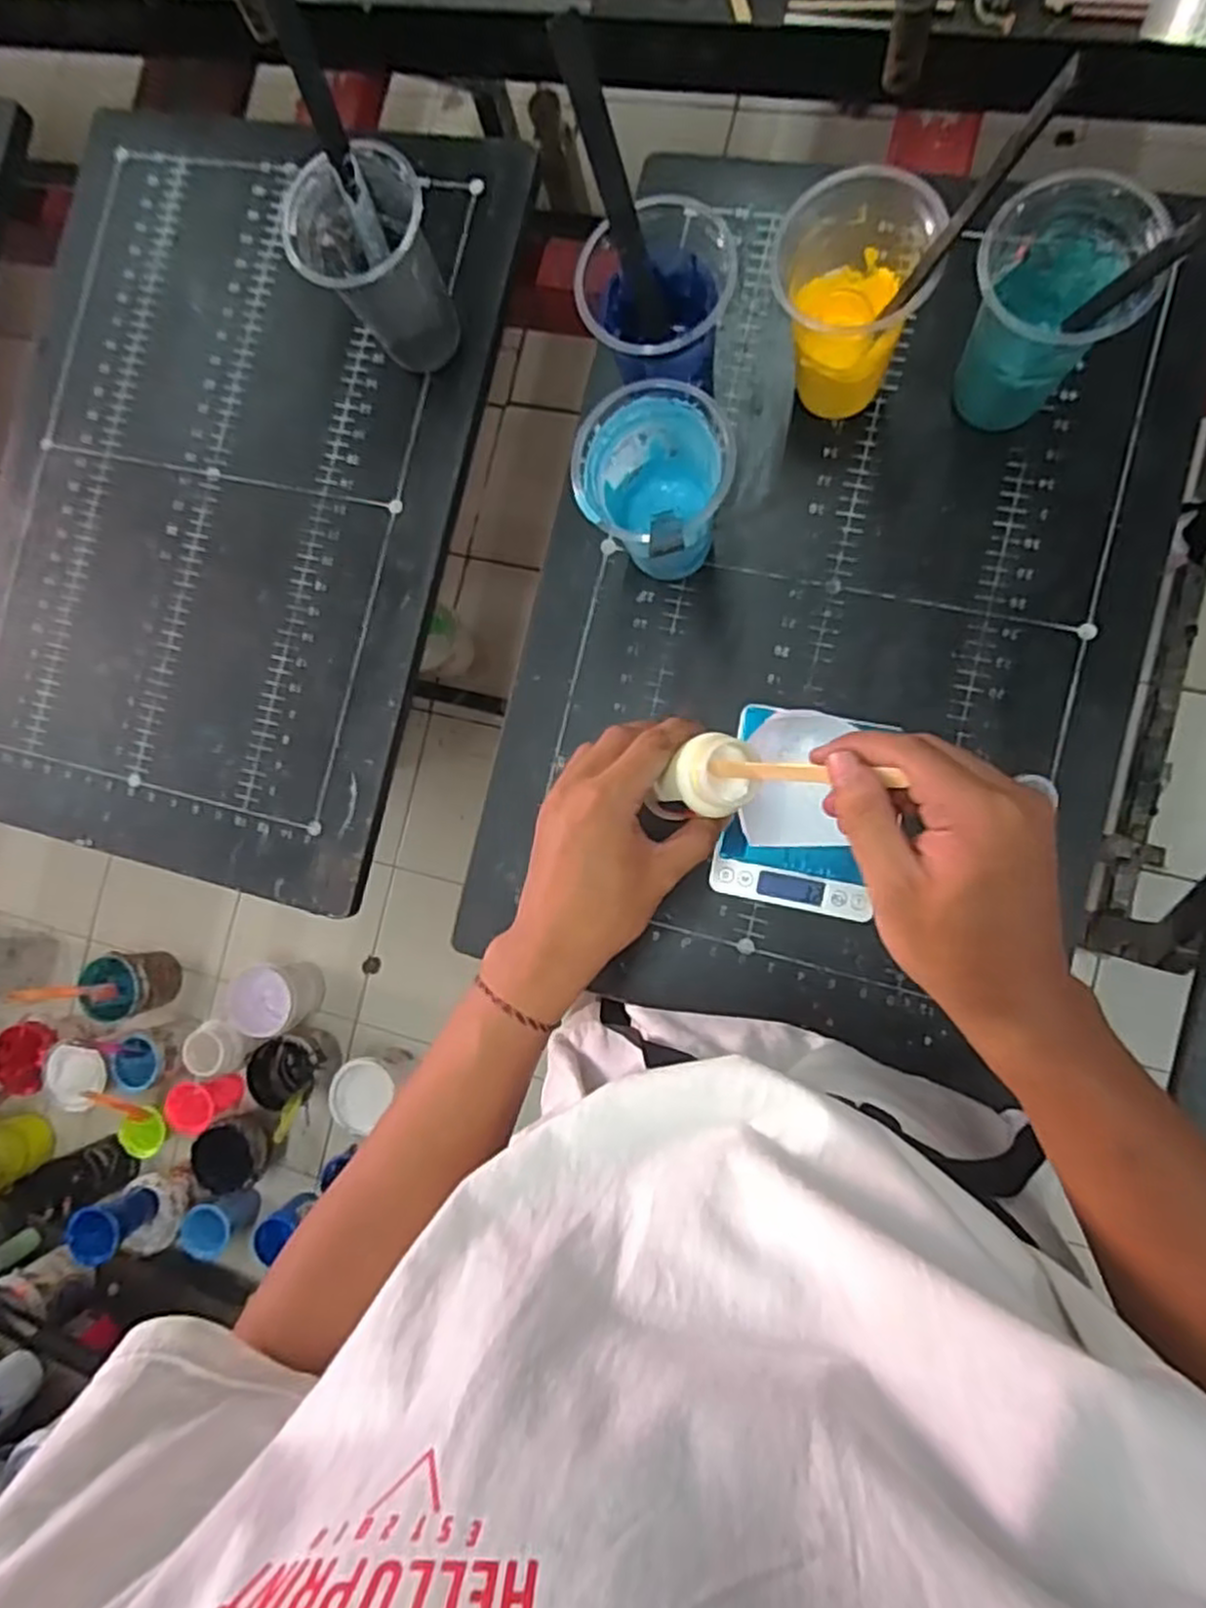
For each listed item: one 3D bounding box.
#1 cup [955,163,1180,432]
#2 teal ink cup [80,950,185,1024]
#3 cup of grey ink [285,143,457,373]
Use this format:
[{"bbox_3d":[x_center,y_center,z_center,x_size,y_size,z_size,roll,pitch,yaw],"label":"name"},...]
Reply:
[{"bbox_3d":[0.247,-0.280,0.438,0.080,0.120,0.076,-3,89,8],"label":"cup"},{"bbox_3d":[-0.898,0.339,1.444,0.136,0.107,0.123,-19,83,8],"label":"teal ink cup"},{"bbox_3d":[-0.148,-0.361,0.516,0.087,0.117,0.076,-25,86,7],"label":"cup of grey ink"}]

